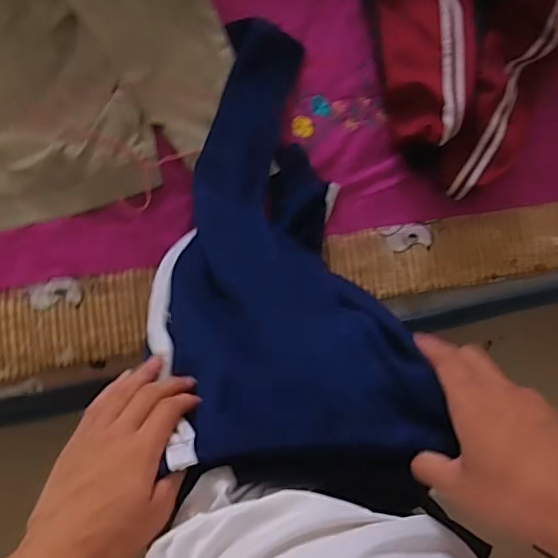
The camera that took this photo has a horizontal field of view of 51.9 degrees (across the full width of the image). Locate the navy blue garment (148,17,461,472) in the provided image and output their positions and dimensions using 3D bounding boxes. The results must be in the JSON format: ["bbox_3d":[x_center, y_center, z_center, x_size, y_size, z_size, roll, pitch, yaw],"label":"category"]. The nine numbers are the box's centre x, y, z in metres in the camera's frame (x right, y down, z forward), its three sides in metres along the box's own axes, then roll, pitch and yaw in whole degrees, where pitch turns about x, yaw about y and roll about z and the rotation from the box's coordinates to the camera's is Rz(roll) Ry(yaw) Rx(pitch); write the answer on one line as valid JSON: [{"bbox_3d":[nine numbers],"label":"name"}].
[{"bbox_3d":[-0.010,-0.080,0.717,0.256,0.765,0.294,3,124,-8],"label":"navy blue garment"}]

